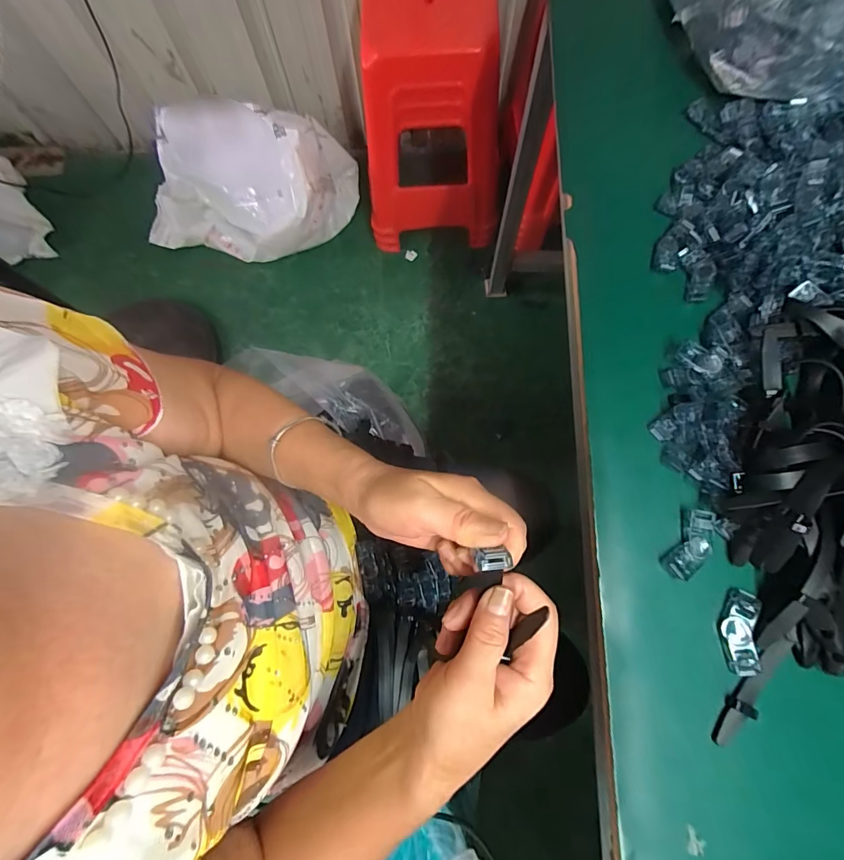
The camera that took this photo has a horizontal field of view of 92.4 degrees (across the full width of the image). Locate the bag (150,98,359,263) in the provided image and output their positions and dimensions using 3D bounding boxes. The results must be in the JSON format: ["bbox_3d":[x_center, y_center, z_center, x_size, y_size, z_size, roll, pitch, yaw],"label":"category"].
[{"bbox_3d":[-0.567,-0.777,1.241,0.652,0.313,0.388,13,75,4],"label":"bag"}]

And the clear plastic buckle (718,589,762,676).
[{"bbox_3d":[0.244,0.155,0.310,0.025,0.009,0.059,8,74,4],"label":"clear plastic buckle"}]

